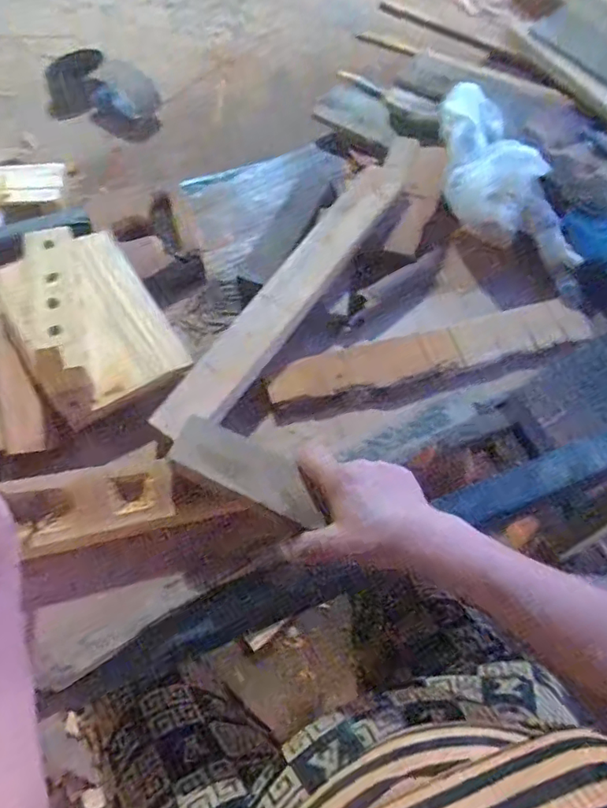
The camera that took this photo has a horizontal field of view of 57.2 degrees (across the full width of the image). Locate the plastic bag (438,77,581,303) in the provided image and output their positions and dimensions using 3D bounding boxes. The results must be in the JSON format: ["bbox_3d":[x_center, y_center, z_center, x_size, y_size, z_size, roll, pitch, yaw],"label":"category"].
[{"bbox_3d":[0.222,-0.242,0.616,0.101,0.072,0.305,-20,74,-12],"label":"plastic bag"}]

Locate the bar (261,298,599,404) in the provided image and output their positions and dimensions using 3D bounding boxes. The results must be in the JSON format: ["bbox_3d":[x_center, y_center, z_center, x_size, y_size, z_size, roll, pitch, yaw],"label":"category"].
[{"bbox_3d":[0.130,-0.053,0.542,0.324,0.021,0.050,-15,61,-9],"label":"bar"}]

